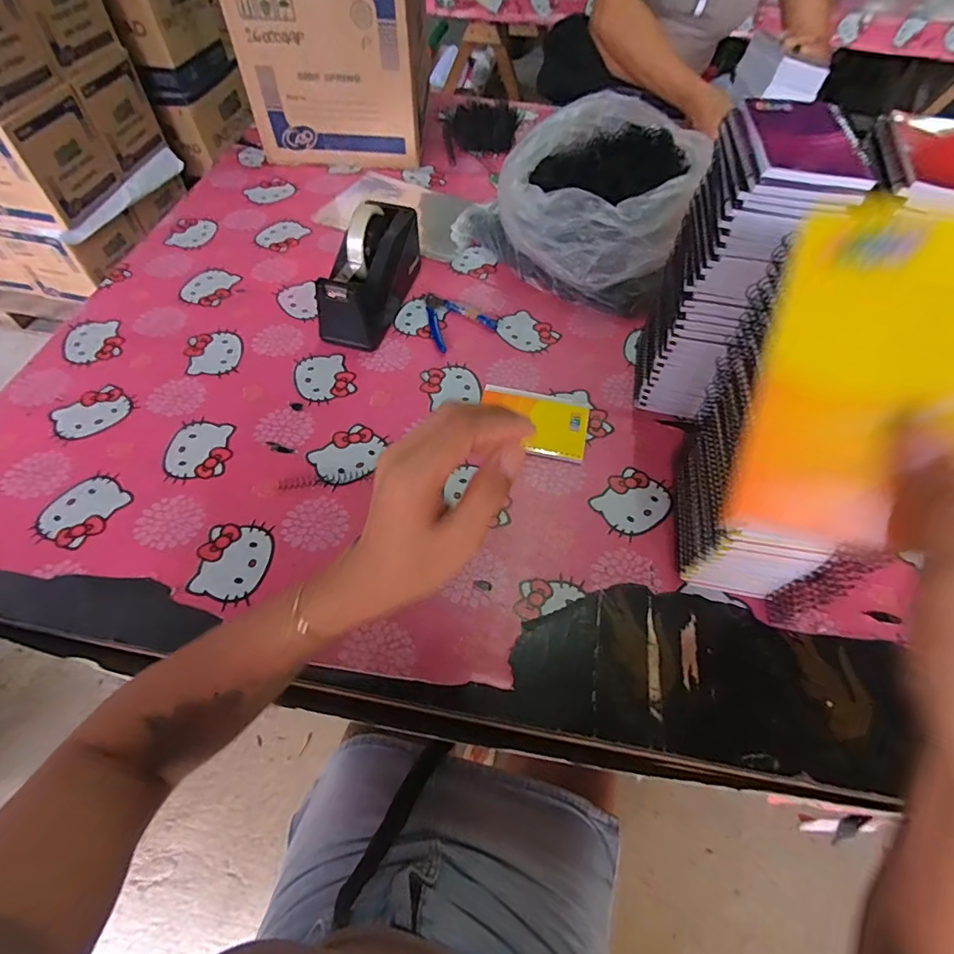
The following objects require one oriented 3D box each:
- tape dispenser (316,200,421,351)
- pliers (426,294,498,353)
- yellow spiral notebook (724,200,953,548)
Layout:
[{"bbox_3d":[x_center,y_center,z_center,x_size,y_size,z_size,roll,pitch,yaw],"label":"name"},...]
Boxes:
[{"bbox_3d":[-0.140,-0.269,0.651,0.076,0.116,0.205,12,56,6],"label":"tape dispenser"},{"bbox_3d":[-0.034,-0.221,0.684,0.090,0.014,0.096,-27,61,-19],"label":"pliers"},{"bbox_3d":[0.158,-0.035,0.194,0.081,0.130,0.004,14,15,27],"label":"yellow spiral notebook"}]

